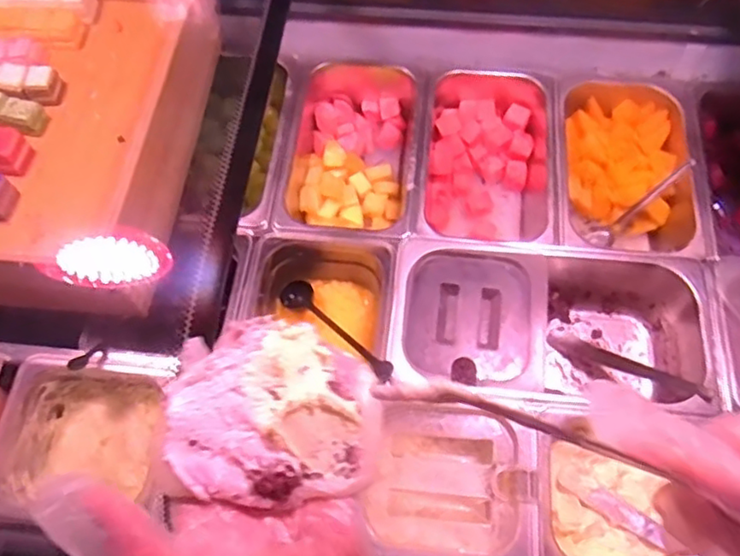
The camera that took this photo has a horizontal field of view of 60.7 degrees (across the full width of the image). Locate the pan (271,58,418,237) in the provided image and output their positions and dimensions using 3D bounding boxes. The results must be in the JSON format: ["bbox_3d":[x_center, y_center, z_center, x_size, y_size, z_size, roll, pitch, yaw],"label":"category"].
[{"bbox_3d":[-0.025,-0.163,0.818,0.172,0.088,0.282,2,61,3],"label":"pan"}]

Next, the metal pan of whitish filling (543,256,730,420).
[{"bbox_3d":[0.274,0.066,0.703,0.168,0.111,0.147,6,61,5],"label":"metal pan of whitish filling"}]

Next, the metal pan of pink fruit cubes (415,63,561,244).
[{"bbox_3d":[0.146,-0.138,0.810,0.162,0.101,0.269,3,61,3],"label":"metal pan of pink fruit cubes"}]

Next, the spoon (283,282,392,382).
[{"bbox_3d":[-0.042,0.051,0.694,0.034,0.023,0.207,-36,41,-17],"label":"spoon"}]

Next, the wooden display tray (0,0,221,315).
[{"bbox_3d":[-0.348,-0.219,0.735,0.354,0.112,0.509,4,61,4],"label":"wooden display tray"}]

